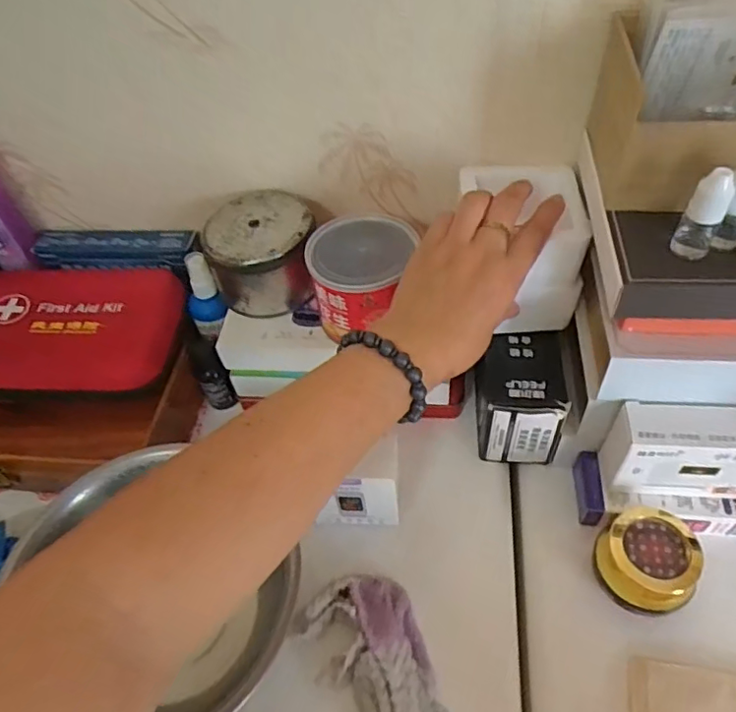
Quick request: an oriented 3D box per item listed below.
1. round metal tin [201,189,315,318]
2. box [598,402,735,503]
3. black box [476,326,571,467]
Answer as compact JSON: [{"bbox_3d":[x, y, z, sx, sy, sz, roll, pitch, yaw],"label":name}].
[{"bbox_3d":[-0.090,-0.089,0.501,0.096,0.065,0.086,-14,51,-5],"label":"round metal tin"},{"bbox_3d":[0.228,0.070,0.423,0.129,0.072,0.041,-1,51,6],"label":"box"},{"bbox_3d":[0.127,0.031,0.489,0.077,0.080,0.088,4,52,9],"label":"black box"}]

